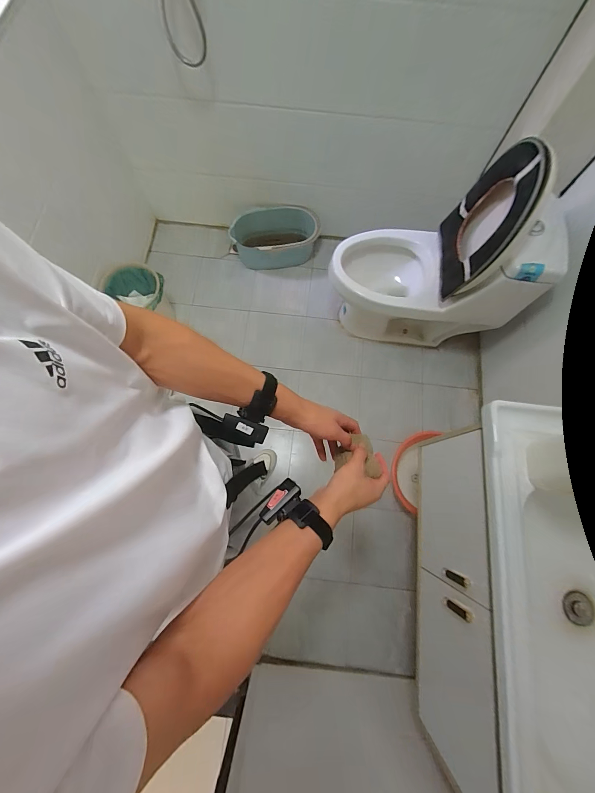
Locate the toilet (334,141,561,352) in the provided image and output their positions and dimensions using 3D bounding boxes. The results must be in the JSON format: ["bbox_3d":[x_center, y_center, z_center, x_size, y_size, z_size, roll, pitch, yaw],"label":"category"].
[{"bbox_3d":[0.512,-0.511,1.276,0.709,0.811,0.367,14,76,4],"label":"toilet"}]

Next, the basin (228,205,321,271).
[{"bbox_3d":[-0.132,-0.835,1.678,0.487,0.163,0.275,2,75,1],"label":"basin"}]

